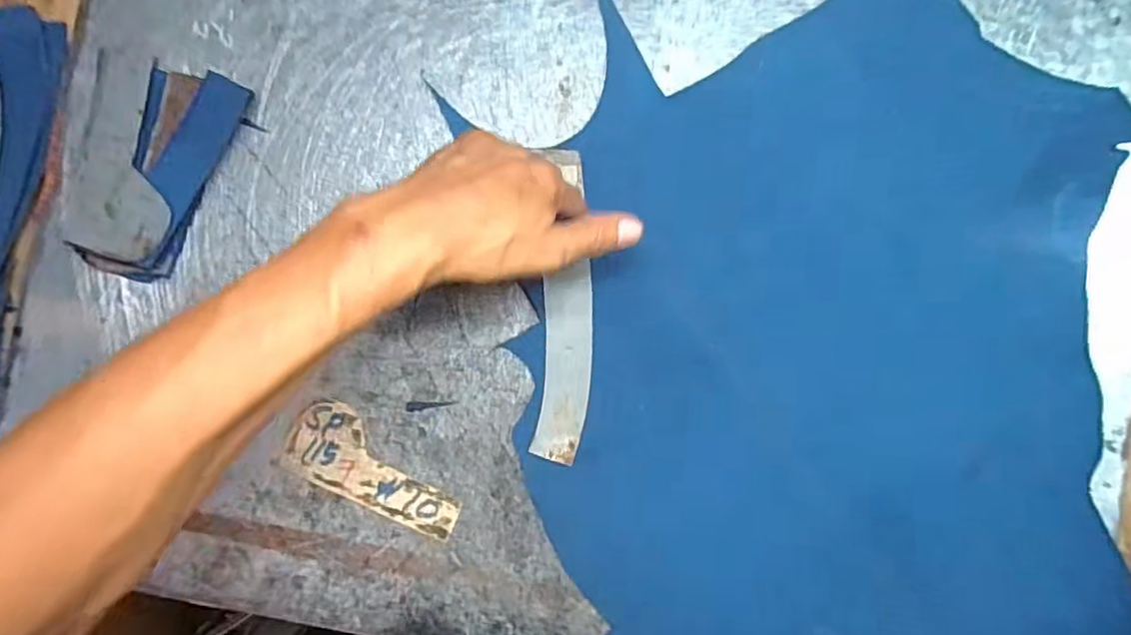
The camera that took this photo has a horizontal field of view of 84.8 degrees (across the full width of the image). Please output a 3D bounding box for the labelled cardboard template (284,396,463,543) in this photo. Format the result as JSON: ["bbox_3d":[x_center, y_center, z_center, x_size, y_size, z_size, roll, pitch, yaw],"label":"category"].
[{"bbox_3d":[-0.129,0.104,0.426,0.125,0.004,0.053,26,90,0],"label":"labelled cardboard template"}]

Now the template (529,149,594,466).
[{"bbox_3d":[0.002,-0.008,0.422,0.036,0.007,0.208,3,90,0],"label":"template"}]

